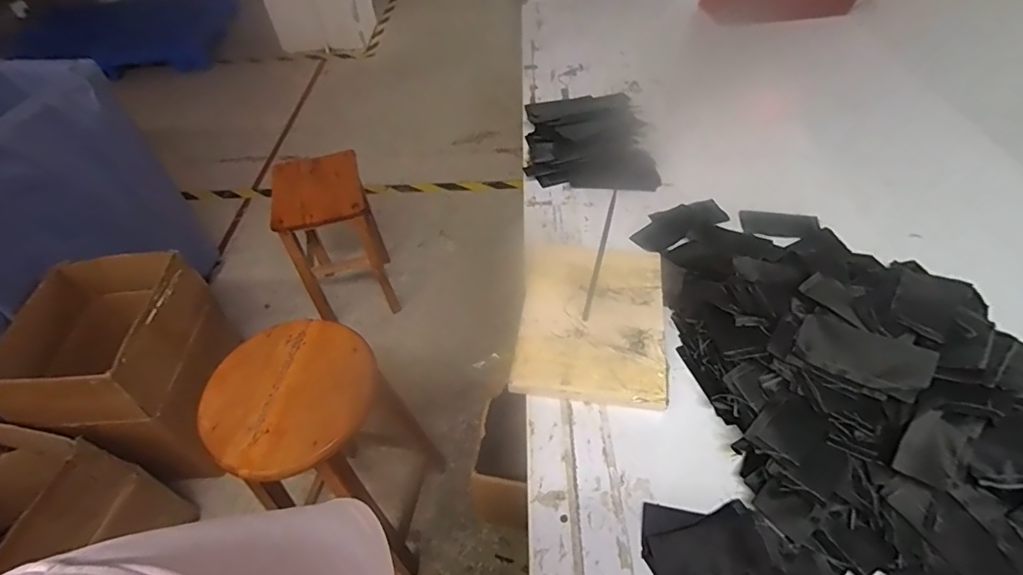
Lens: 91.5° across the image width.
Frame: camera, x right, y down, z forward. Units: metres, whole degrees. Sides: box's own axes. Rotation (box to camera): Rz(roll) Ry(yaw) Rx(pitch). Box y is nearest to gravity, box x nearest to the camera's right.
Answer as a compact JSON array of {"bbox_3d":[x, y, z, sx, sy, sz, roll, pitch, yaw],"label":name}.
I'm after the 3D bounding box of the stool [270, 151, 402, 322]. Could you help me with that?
[{"bbox_3d":[-0.543,-0.127,1.569,0.249,0.431,0.307,-15,48,-10],"label":"stool"}]

